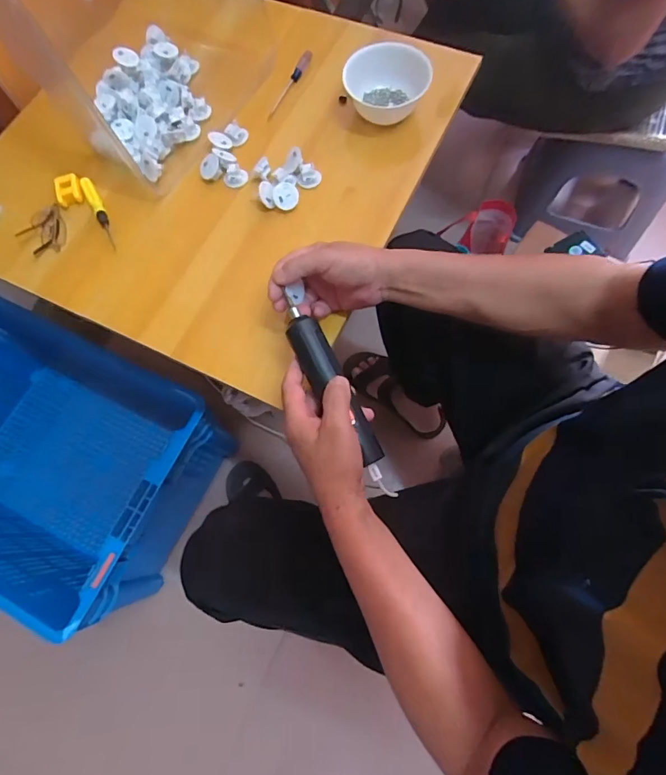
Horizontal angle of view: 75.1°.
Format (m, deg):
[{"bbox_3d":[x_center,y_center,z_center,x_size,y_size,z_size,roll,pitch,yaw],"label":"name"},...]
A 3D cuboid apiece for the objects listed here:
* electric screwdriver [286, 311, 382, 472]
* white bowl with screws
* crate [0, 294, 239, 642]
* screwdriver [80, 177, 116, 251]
[{"bbox_3d":[-0.003,-0.002,0.436,0.037,0.028,0.172,-29,82,-9],"label":"electric screwdriver"},{"bbox_3d":[0.072,-0.413,0.590,0.109,0.053,0.115,-1,72,3],"label":"white bowl with screws"},{"bbox_3d":[-0.540,0.125,0.851,0.567,0.326,0.395,25,75,10],"label":"crate"},{"bbox_3d":[-0.308,-0.232,0.576,0.017,0.018,0.113,-28,73,-6],"label":"screwdriver"}]

